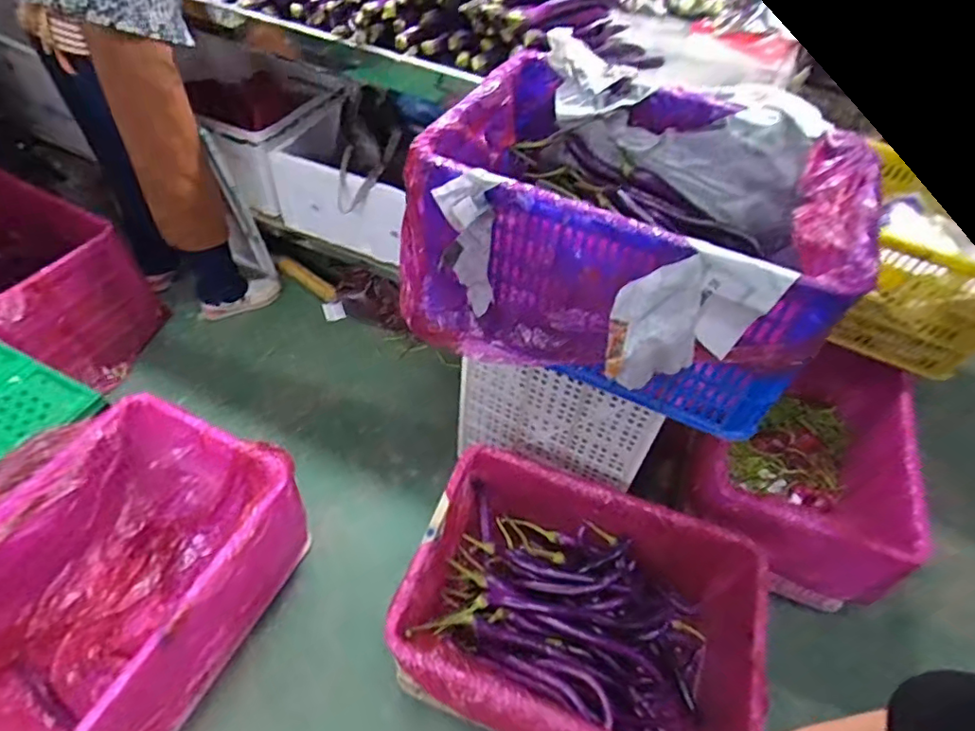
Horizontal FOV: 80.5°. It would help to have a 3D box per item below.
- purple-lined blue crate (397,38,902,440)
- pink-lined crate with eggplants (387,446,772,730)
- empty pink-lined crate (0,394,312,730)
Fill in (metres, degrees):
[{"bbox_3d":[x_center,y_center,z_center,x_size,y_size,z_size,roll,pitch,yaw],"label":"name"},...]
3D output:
[{"bbox_3d":[0.210,-0.218,0.925,0.569,0.315,0.471,18,51,10],"label":"purple-lined blue crate"},{"bbox_3d":[0.172,0.485,1.095,0.617,0.275,0.433,16,51,8],"label":"pink-lined crate with eggplants"},{"bbox_3d":[-0.705,0.435,1.081,0.460,0.329,0.636,21,51,12],"label":"empty pink-lined crate"}]

